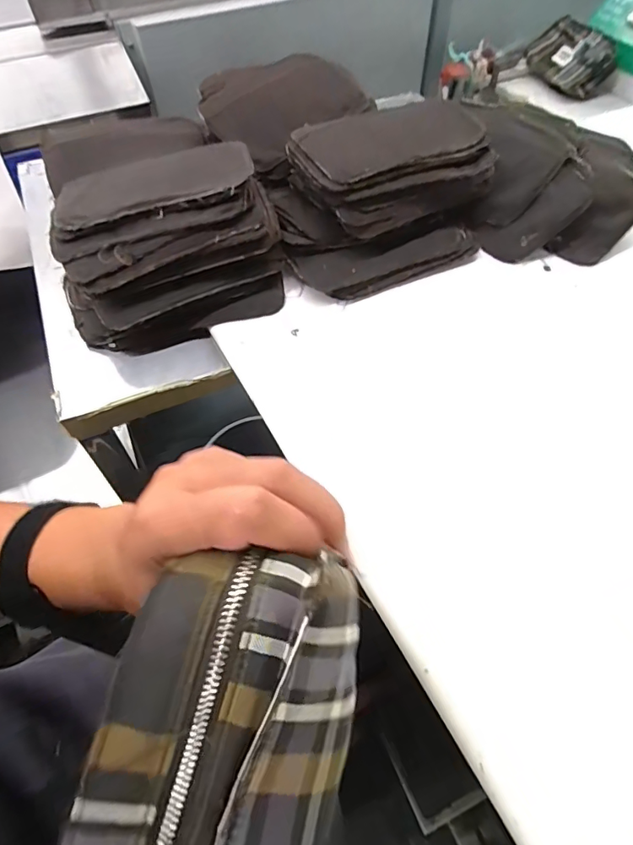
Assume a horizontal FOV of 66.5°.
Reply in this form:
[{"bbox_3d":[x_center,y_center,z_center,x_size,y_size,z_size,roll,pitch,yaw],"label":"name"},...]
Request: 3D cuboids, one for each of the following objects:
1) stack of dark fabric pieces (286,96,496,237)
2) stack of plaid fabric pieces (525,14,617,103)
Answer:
[{"bbox_3d":[0.085,-0.286,0.551,0.207,0.084,0.144,-22,58,-14],"label":"stack of dark fabric pieces"},{"bbox_3d":[0.587,-0.846,1.123,0.113,0.087,0.207,-20,58,-13],"label":"stack of plaid fabric pieces"}]

